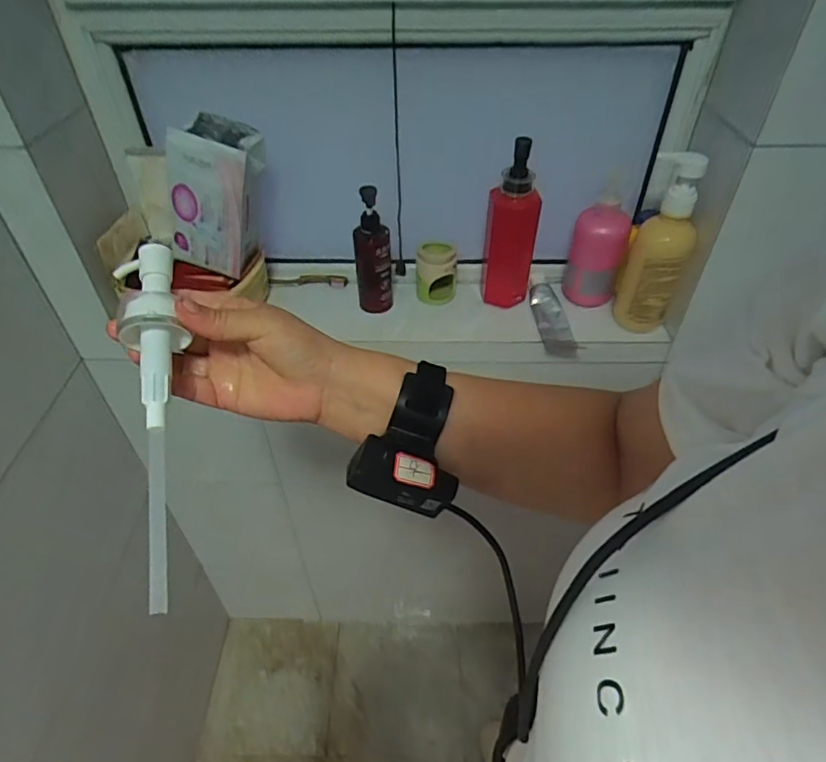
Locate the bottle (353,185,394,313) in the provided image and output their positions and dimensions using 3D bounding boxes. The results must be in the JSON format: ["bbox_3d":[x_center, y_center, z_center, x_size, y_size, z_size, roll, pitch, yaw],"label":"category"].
[{"bbox_3d":[-0.056,-0.179,0.758,0.050,0.175,0.041,-6,45,-4],"label":"bottle"}]

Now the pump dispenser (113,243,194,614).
[{"bbox_3d":[-0.156,0.015,0.323,0.041,0.032,0.226,-9,69,-8],"label":"pump dispenser"}]

